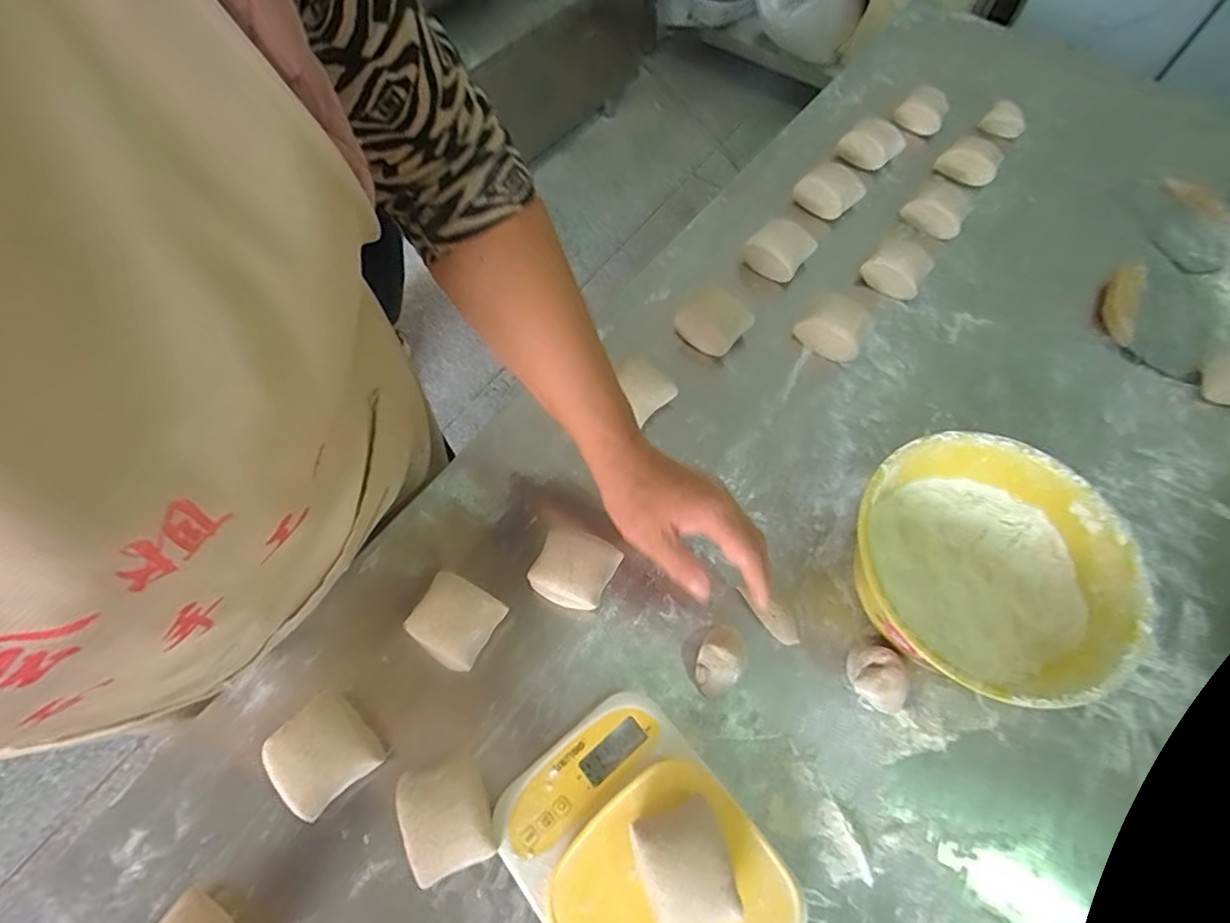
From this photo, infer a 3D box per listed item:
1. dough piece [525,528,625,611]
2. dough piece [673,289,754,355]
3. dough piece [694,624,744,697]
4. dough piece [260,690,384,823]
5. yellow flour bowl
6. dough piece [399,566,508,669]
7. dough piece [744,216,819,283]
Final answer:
[{"bbox_3d":[-0.035,0.093,0.500,0.062,0.049,0.061,26,65,11],"label":"dough piece"},{"bbox_3d":[0.103,-0.145,0.628,0.052,0.044,0.067,-35,69,-18],"label":"dough piece"},{"bbox_3d":[0.084,0.158,0.473,0.033,0.035,0.053,24,65,10],"label":"dough piece"},{"bbox_3d":[-0.216,0.214,0.434,0.068,0.039,0.061,40,69,17],"label":"dough piece"},{"bbox_3d":[0.284,0.090,0.480,0.196,0.094,0.197,1,63,-1],"label":"yellow flour bowl"},{"bbox_3d":[-0.129,0.131,0.480,0.062,0.046,0.060,26,65,11],"label":"dough piece"},{"bbox_3d":[0.187,-0.239,0.676,0.061,0.055,0.063,-41,71,-20],"label":"dough piece"}]

